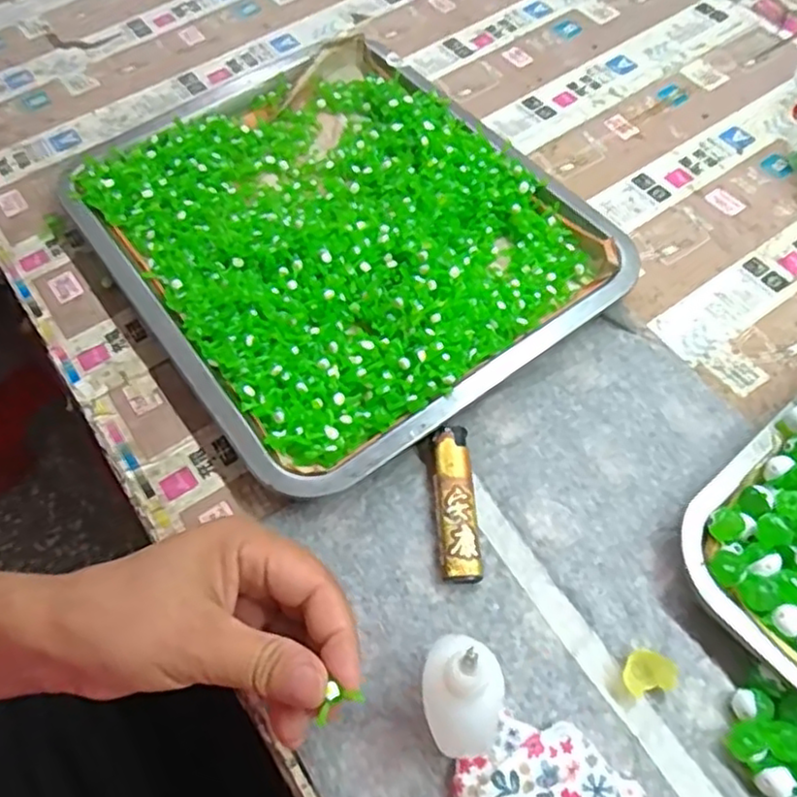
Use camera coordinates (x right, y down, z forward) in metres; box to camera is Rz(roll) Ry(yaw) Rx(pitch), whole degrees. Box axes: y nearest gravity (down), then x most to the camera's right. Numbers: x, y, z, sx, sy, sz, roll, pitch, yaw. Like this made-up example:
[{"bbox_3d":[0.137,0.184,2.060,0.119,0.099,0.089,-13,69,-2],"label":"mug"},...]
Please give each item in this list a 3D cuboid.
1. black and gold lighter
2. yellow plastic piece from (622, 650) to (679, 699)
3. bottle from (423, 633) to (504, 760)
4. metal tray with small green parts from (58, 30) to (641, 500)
[{"bbox_3d":[0.028,0.052,0.341,0.020,0.014,0.078,-4,59,0],"label":"black and gold lighter"},{"bbox_3d":[0.112,0.122,0.302,0.025,0.008,0.018,-11,60,-4],"label":"yellow plastic piece"},{"bbox_3d":[0.026,0.114,0.255,0.033,0.101,0.031,-1,60,2],"label":"bottle"},{"bbox_3d":[-0.042,-0.111,0.437,0.259,0.030,0.312,-34,64,-16],"label":"metal tray with small green parts"}]

